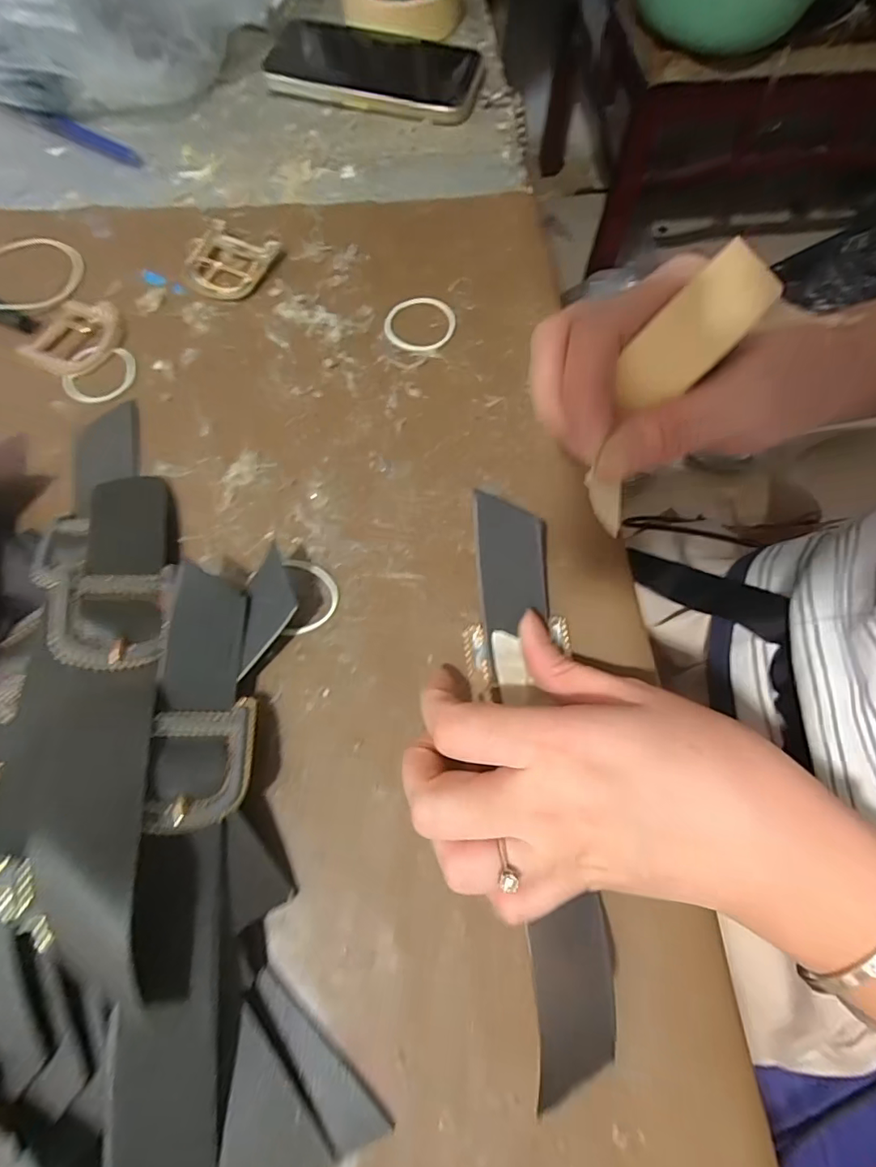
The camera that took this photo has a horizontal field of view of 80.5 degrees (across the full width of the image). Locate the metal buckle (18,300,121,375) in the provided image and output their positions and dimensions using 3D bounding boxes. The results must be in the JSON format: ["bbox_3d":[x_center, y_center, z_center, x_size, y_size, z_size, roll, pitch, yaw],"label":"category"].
[{"bbox_3d":[-0.211,-0.145,0.302,0.046,0.005,0.053,21,70,7],"label":"metal buckle"}]

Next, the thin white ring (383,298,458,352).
[{"bbox_3d":[-0.011,-0.155,0.307,0.041,0.004,0.039,3,69,1],"label":"thin white ring"}]

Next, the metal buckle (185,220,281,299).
[{"bbox_3d":[-0.132,-0.200,0.320,0.054,0.006,0.050,26,71,9],"label":"metal buckle"}]

